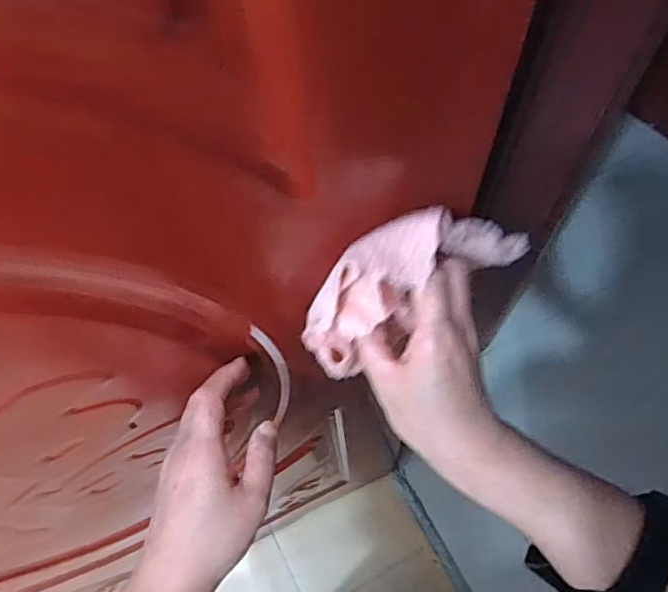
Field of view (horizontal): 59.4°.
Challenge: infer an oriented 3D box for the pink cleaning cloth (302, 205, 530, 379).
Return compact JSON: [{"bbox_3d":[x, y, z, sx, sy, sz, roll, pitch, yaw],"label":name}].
[{"bbox_3d":[0.054,-0.019,0.348,0.160,0.085,0.037,-33,69,-12],"label":"pink cleaning cloth"}]

